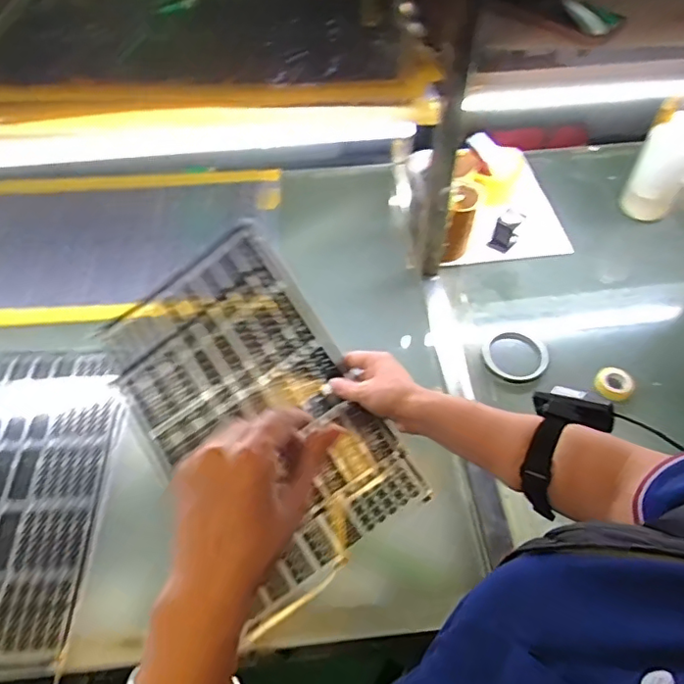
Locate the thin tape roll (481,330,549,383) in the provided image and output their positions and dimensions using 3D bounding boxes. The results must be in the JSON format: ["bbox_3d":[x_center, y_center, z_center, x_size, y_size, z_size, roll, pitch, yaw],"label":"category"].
[{"bbox_3d":[0.237,0.019,0.753,0.080,0.025,0.074,-1,53,1],"label":"thin tape roll"}]

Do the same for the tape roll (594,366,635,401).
[{"bbox_3d":[0.358,0.054,0.726,0.046,0.022,0.039,33,60,23],"label":"tape roll"}]

